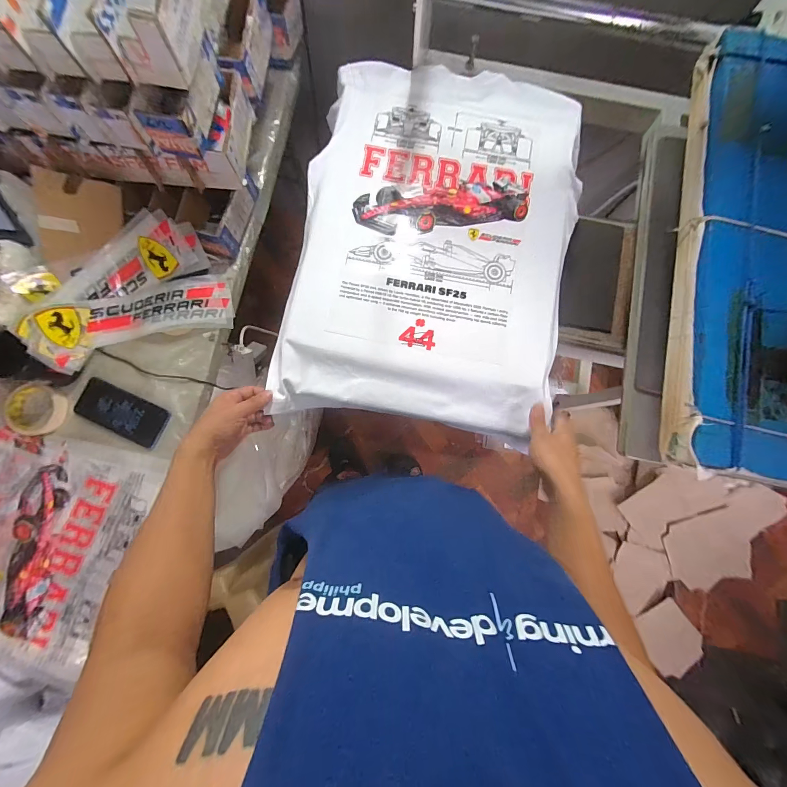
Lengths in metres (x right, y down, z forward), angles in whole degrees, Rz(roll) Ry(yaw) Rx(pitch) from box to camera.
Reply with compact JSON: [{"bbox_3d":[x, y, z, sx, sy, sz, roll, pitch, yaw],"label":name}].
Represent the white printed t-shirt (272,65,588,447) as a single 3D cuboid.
[{"bbox_3d":[0.074,-0.275,0.572,0.439,0.023,0.647,8,82,0],"label":"white printed t-shirt"}]

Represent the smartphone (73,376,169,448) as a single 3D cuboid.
[{"bbox_3d":[-0.522,0.034,0.640,0.179,0.004,0.081,25,82,2],"label":"smartphone"}]

